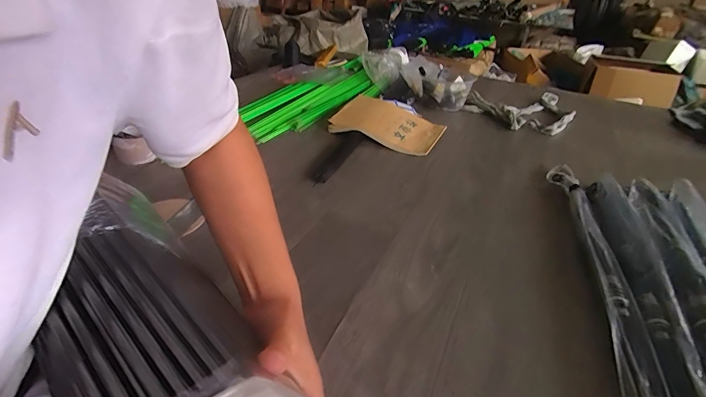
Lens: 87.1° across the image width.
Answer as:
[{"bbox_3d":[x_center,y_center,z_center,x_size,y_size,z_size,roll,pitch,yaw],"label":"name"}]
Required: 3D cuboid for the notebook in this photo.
[{"bbox_3d":[0.090,-0.185,0.936,0.248,0.019,0.187,27,44,14],"label":"notebook"}]

